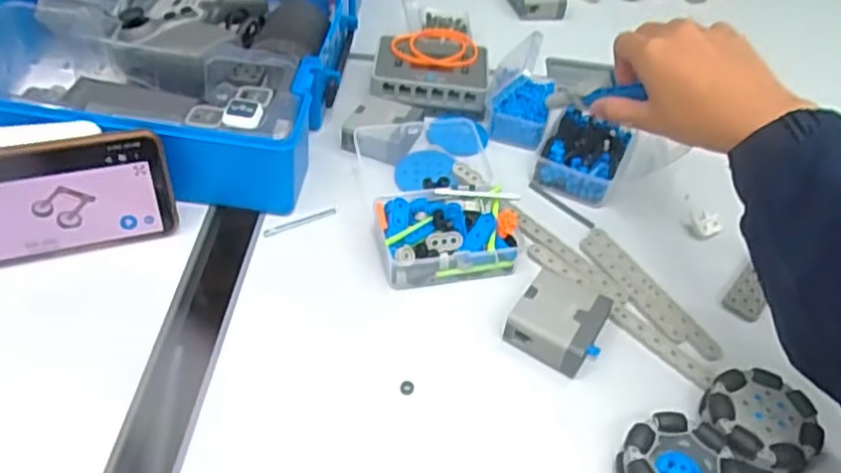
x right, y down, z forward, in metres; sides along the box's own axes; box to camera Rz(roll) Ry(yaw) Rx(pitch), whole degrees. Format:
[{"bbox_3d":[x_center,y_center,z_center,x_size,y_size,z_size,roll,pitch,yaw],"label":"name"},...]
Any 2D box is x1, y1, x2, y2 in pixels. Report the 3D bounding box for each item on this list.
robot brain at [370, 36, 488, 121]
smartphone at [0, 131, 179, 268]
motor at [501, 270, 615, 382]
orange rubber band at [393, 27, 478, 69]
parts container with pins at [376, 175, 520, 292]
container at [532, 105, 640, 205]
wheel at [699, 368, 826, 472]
[{"bbox_3d":[0.008,-0.143,0.598,0.096,0.032,0.078,6,44,-2],"label":"robot brain"},{"bbox_3d":[-0.239,-0.019,0.417,0.159,0.079,0.008,-12,36,-16],"label":"smartphone"},{"bbox_3d":[0.087,0.053,0.429,0.051,0.025,0.057,28,47,20],"label":"motor"},{"bbox_3d":[0.013,-0.170,0.607,0.076,0.008,0.057,3,44,-5],"label":"orange rubber band"},{"bbox_3d":[0.017,-0.006,0.468,0.096,0.037,0.071,-4,45,-12],"label":"parts container with pins"},{"bbox_3d":[0.132,-0.064,0.545,0.066,0.032,0.075,19,45,12],"label":"container"},{"bbox_3d":[0.193,0.107,0.389,0.059,0.023,0.058,4,44,-4],"label":"wheel"}]

